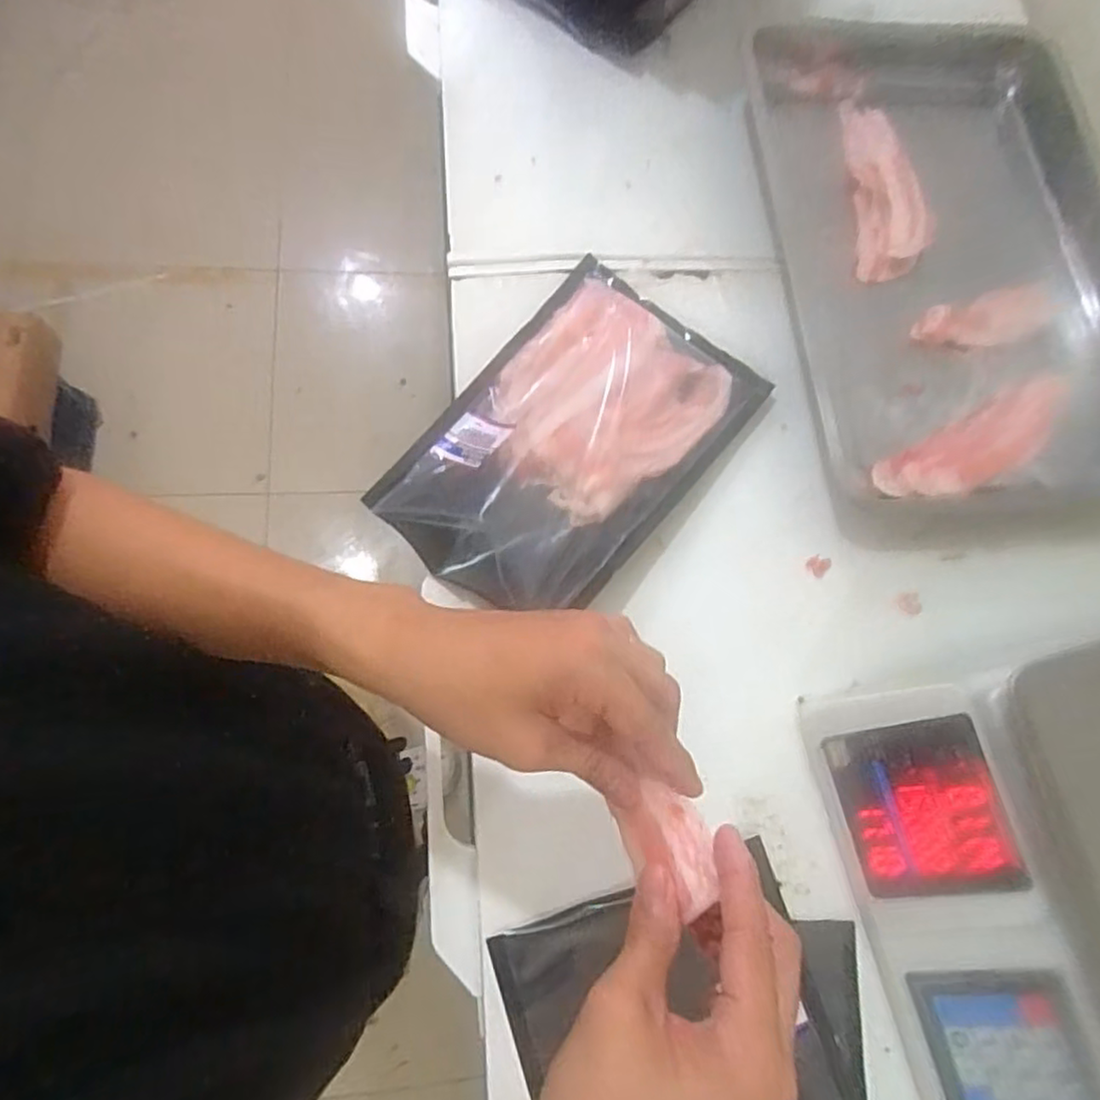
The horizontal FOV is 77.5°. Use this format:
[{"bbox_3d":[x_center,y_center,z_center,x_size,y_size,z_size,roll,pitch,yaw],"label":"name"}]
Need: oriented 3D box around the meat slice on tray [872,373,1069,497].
[{"bbox_3d":[0.358,-0.085,0.573,0.171,0.032,0.057,-27,79,-14],"label":"meat slice on tray"}]

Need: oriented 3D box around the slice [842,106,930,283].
[{"bbox_3d":[0.316,-0.333,0.636,0.076,0.007,0.183,2,74,-7],"label":"slice"}]

